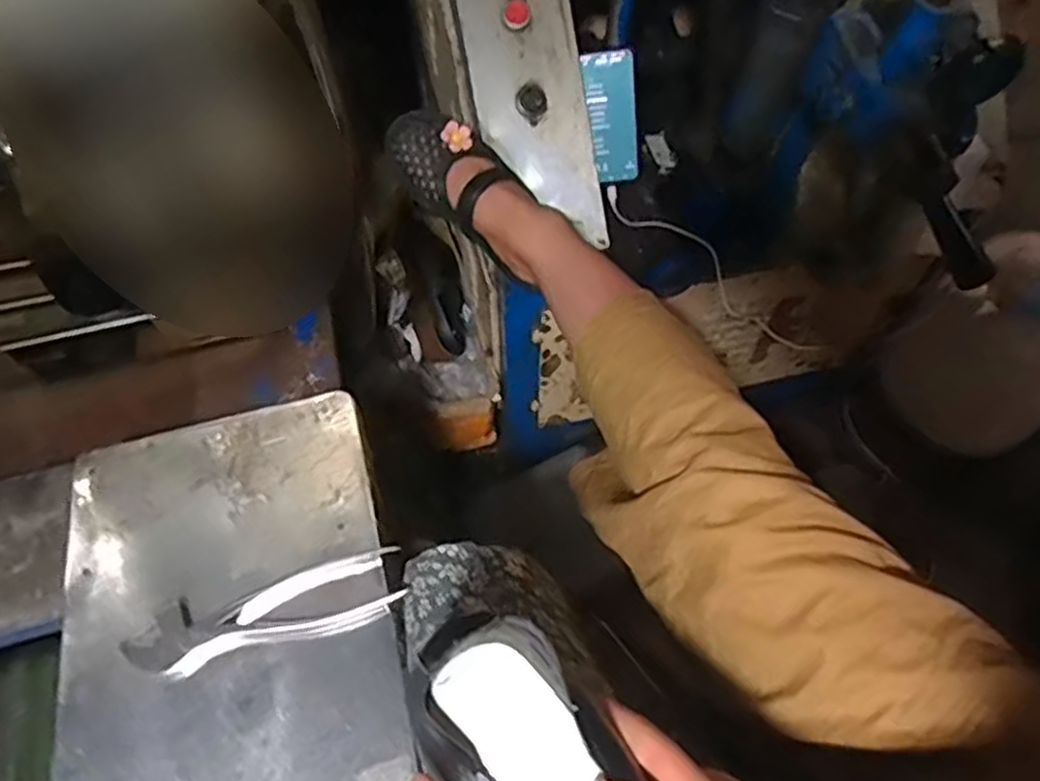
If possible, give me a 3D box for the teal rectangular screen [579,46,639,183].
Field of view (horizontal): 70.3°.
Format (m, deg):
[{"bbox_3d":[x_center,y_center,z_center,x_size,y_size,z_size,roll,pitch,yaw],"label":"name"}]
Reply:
[{"bbox_3d":[0.113,-0.329,0.894,0.059,0.153,0.011,-6,33,8],"label":"teal rectangular screen"}]

